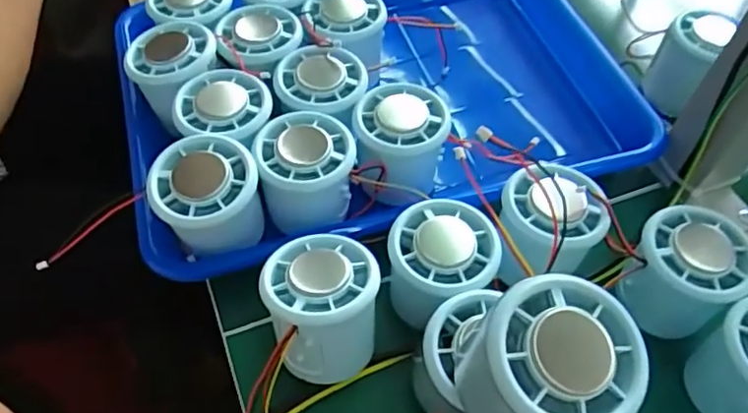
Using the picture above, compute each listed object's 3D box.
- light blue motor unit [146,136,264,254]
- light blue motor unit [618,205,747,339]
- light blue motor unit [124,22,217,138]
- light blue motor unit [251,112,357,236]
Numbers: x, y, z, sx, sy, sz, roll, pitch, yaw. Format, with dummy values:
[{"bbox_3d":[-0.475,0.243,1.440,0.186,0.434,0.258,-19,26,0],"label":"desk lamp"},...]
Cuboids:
[{"bbox_3d":[-0.090,0.000,0.333,0.053,0.050,0.057,2,54,-2],"label":"light blue motor unit"},{"bbox_3d":[0.168,0.036,0.330,0.054,0.057,0.055,2,54,-2],"label":"light blue motor unit"},{"bbox_3d":[-0.126,-0.083,0.386,0.054,0.049,0.058,12,54,6],"label":"light blue motor unit"},{"bbox_3d":[-0.040,-0.019,0.353,0.053,0.052,0.048,-7,55,-8],"label":"light blue motor unit"}]

